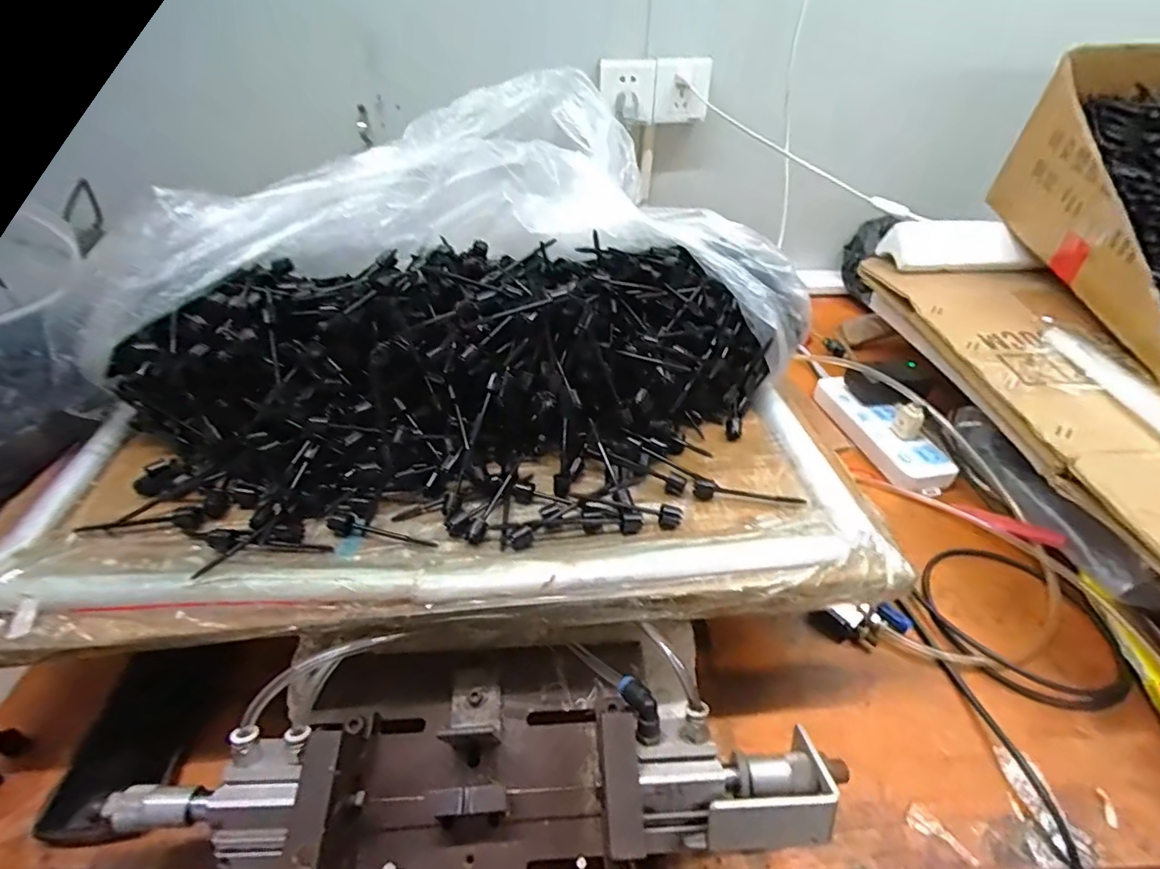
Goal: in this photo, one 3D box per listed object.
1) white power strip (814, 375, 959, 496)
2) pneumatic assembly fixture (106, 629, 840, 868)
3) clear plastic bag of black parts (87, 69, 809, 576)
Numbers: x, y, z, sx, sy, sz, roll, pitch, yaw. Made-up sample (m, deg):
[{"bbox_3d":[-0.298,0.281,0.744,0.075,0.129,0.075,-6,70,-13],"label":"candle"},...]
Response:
[{"bbox_3d":[0.377,-0.006,0.695,0.068,0.032,0.204,-10,39,-14],"label":"white power strip"},{"bbox_3d":[-0.064,0.202,0.365,0.426,0.094,0.154,-1,38,-3],"label":"pneumatic assembly fixture"},{"bbox_3d":[-0.096,-0.120,0.480,0.602,0.213,0.385,-8,39,-10],"label":"clear plastic bag of black parts"}]

